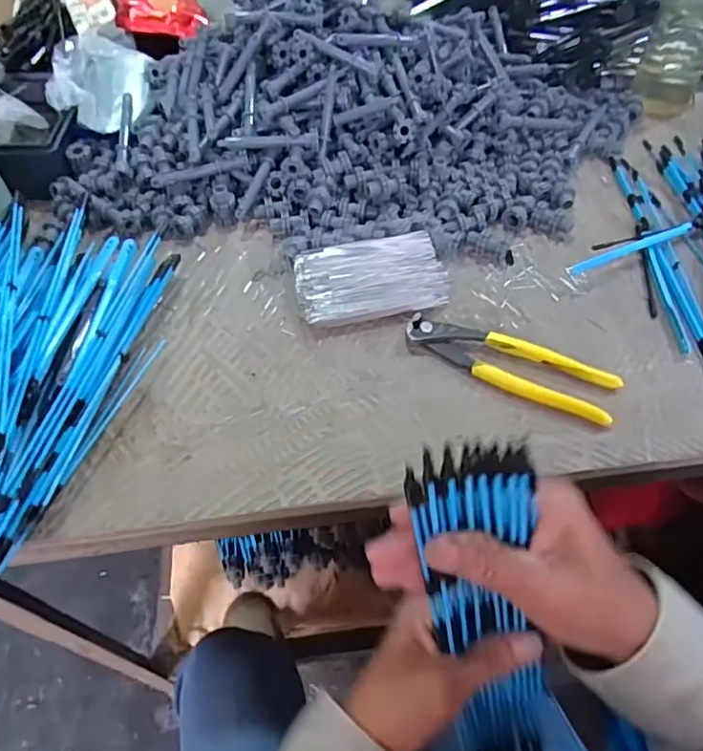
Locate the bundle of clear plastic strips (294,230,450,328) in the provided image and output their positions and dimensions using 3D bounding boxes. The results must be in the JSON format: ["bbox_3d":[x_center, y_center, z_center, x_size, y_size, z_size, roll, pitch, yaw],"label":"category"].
[{"bbox_3d":[0.017,-0.087,0.506,0.127,0.021,0.079,-10,55,-5],"label":"bundle of clear plastic strips"}]

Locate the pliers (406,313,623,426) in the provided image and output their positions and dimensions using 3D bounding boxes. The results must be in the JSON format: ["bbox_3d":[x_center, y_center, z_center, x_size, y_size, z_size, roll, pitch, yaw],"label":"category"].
[{"bbox_3d":[0.123,-0.009,0.453,0.166,0.014,0.044,21,58,16],"label":"pliers"}]

